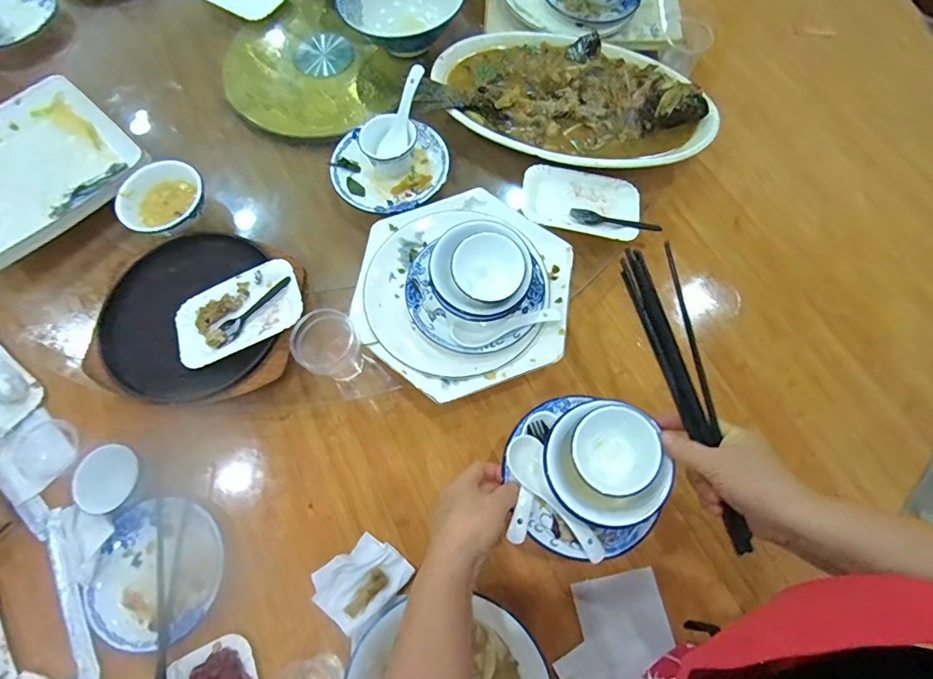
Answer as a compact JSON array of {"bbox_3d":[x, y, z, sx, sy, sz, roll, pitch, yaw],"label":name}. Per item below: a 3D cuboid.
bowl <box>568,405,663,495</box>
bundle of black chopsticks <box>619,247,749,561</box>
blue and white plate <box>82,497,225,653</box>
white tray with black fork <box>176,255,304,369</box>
[{"bbox_3d":[0.133,0.102,0.428,0.076,0.051,0.072,-1,70,2],"label":"bowl"},{"bbox_3d":[0.199,0.045,0.400,0.038,0.031,0.267,-18,84,-4],"label":"bundle of black chopsticks"},{"bbox_3d":[-0.351,0.265,0.531,0.132,0.027,0.147,10,74,3],"label":"blue and white plate"},{"bbox_3d":[-0.275,-0.034,0.561,0.153,0.018,0.095,-24,71,-6],"label":"white tray with black fork"}]

